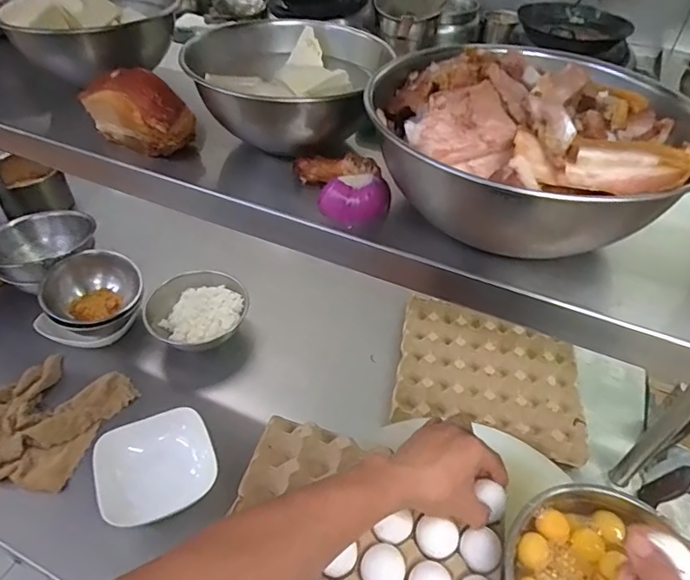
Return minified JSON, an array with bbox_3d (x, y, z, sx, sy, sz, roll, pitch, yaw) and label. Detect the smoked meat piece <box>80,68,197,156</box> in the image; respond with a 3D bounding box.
[{"bbox_3d":[-0.169,-0.149,0.417,0.076,0.051,0.054,29,49,23],"label":"smoked meat piece"}]

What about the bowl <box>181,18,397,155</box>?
[{"bbox_3d":[-0.048,-0.180,0.432,0.148,0.069,0.148,2,44,-2],"label":"bowl"}]

